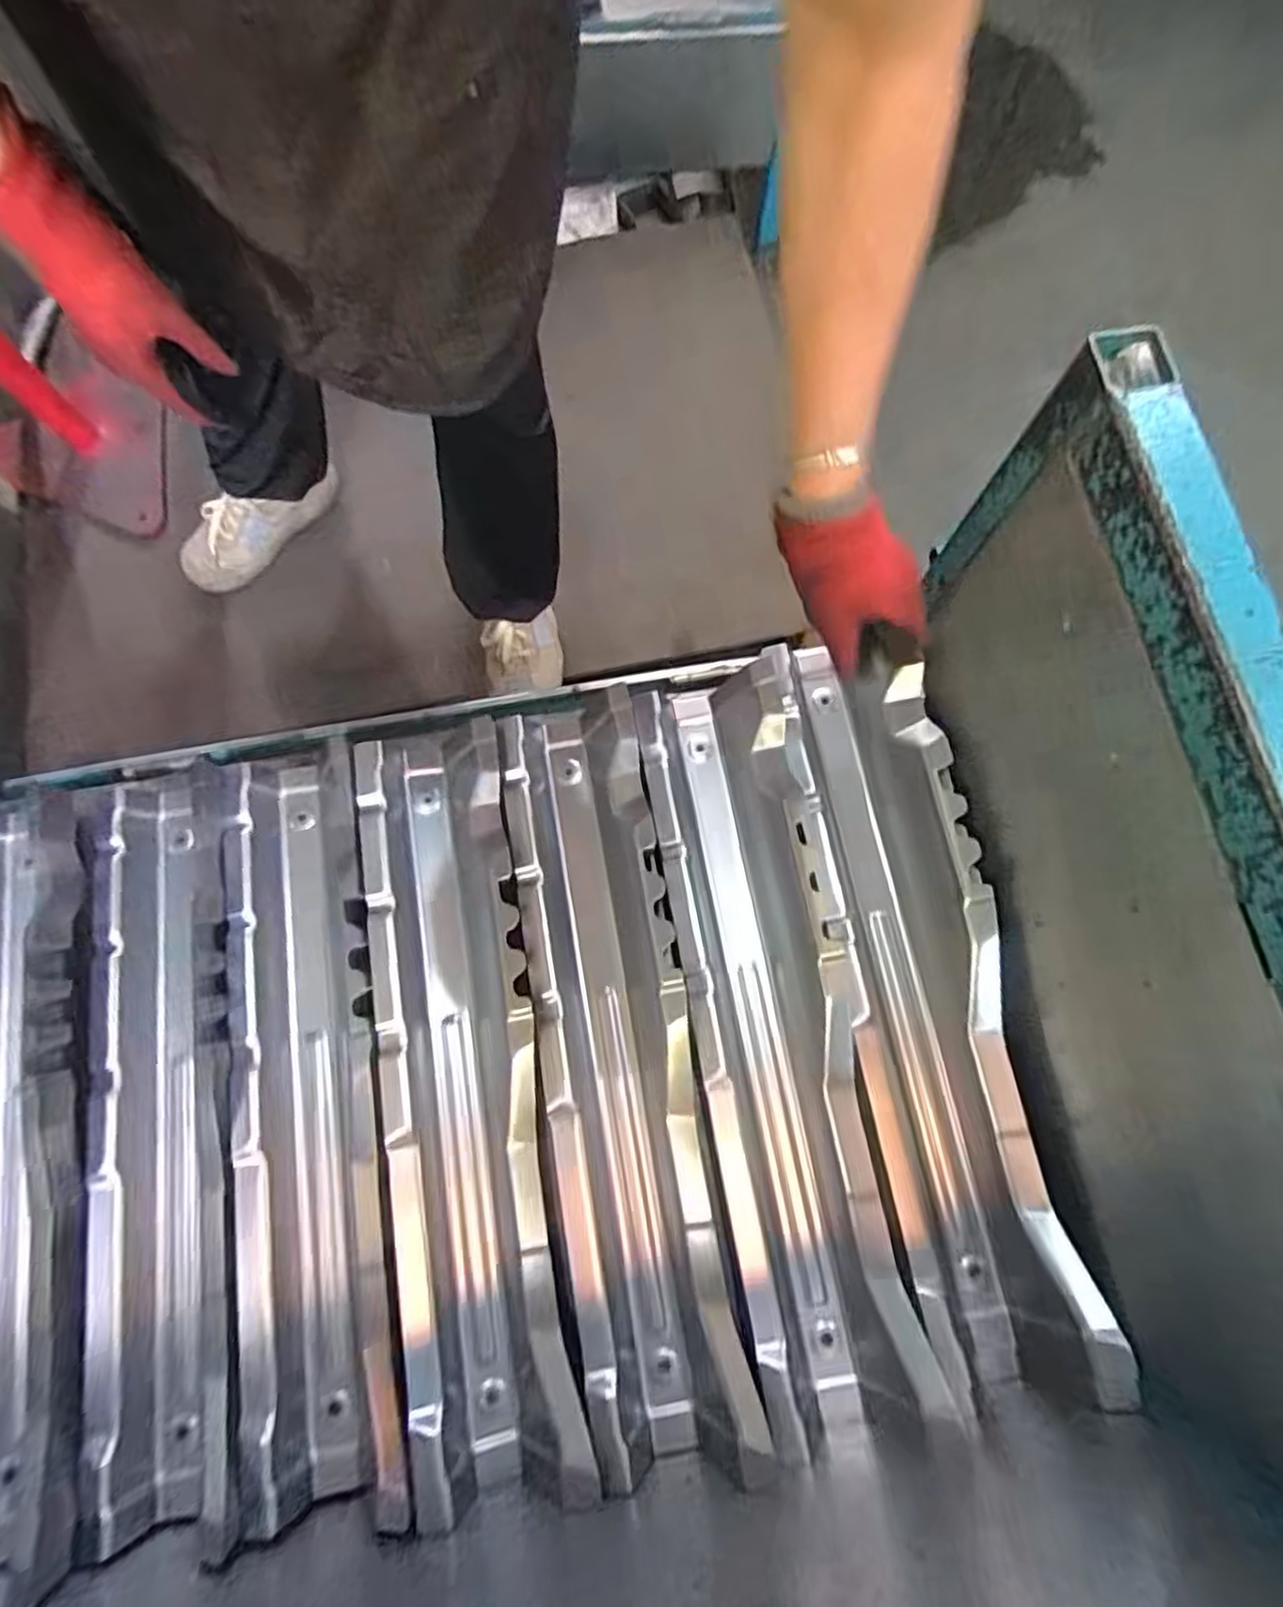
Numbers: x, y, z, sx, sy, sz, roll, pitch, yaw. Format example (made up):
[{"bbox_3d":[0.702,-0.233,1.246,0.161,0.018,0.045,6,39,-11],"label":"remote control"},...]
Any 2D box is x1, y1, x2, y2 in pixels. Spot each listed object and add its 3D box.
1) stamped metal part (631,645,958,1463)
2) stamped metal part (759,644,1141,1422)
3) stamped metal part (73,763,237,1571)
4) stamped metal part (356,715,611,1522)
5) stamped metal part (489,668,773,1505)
[{"bbox_3d":[0.116,0.169,0.579,0.158,0.077,0.586,-9,77,-3],"label":"stamped metal part"},{"bbox_3d":[0.218,0.143,0.585,0.142,0.087,0.588,-9,76,-2],"label":"stamped metal part"},{"bbox_3d":[-0.404,0.251,0.598,0.136,0.071,0.598,-11,77,-3],"label":"stamped metal part"},{"bbox_3d":[-0.151,0.221,0.596,0.138,0.079,0.590,-10,77,-3],"label":"stamped metal part"},{"bbox_3d":[-0.024,0.202,0.581,0.135,0.071,0.577,-10,77,-3],"label":"stamped metal part"}]

